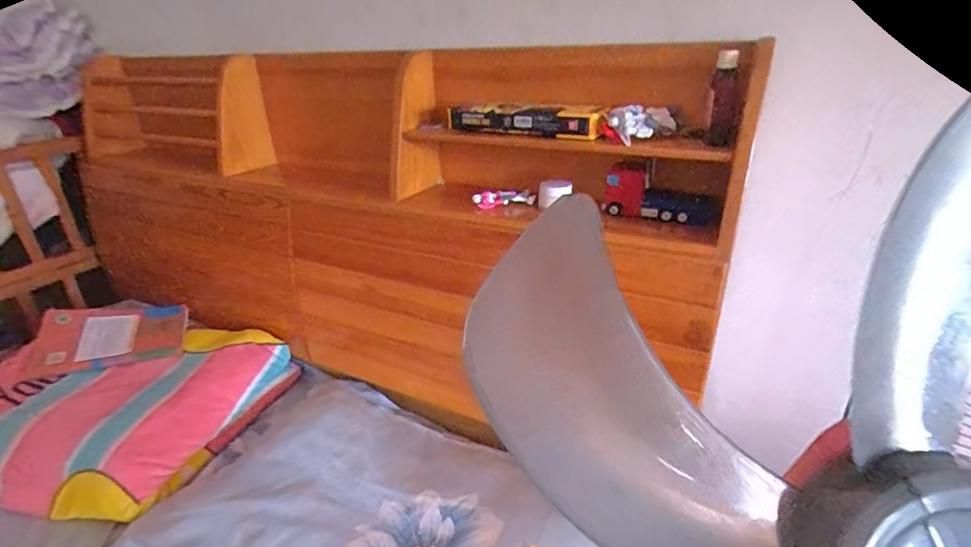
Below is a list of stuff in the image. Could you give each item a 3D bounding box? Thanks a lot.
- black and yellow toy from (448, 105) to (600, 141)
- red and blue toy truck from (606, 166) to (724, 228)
[{"bbox_3d":[0.057,-0.246,0.778,0.264,0.040,0.056,12,29,27],"label":"black and yellow toy"},{"bbox_3d":[0.261,-0.106,0.721,0.159,0.067,0.050,18,30,12],"label":"red and blue toy truck"}]

